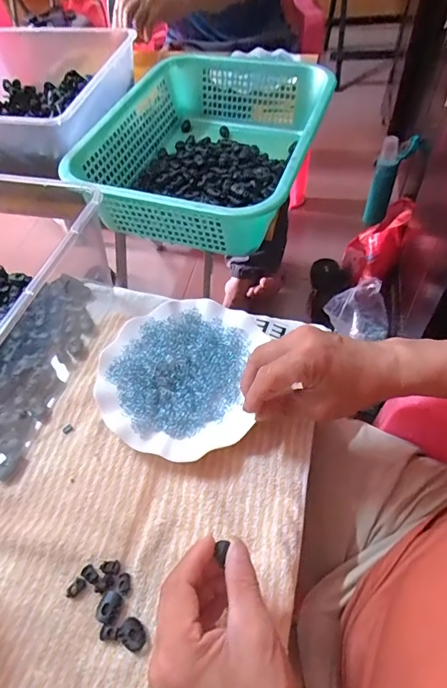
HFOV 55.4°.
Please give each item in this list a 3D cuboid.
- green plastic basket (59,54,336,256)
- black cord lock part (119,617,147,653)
[{"bbox_3d":[-0.019,-0.289,0.633,0.291,0.102,0.370,13,56,14],"label":"green plastic basket"},{"bbox_3d":[-0.069,0.221,0.323,0.017,0.009,0.021,-40,60,-22],"label":"black cord lock part"}]

